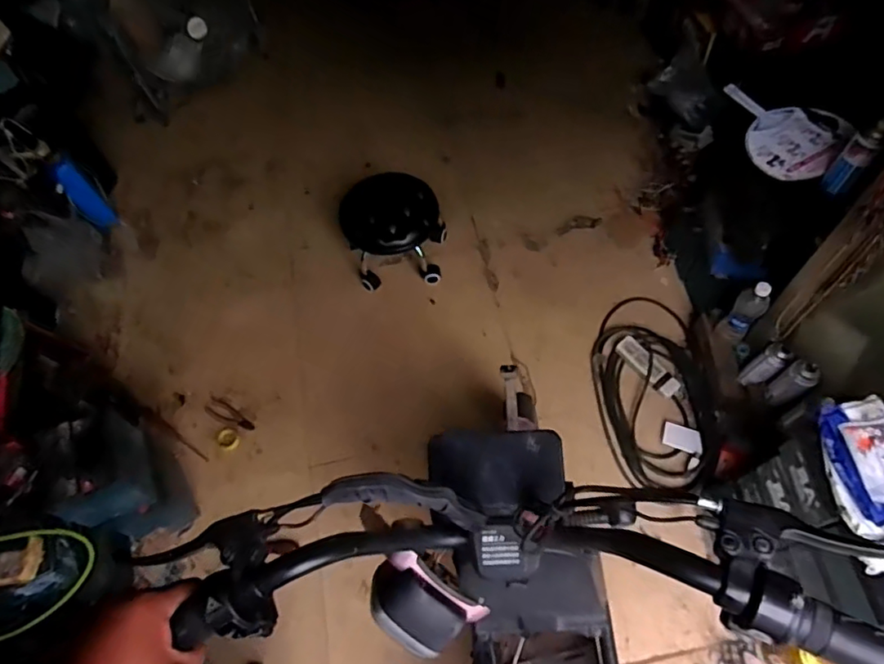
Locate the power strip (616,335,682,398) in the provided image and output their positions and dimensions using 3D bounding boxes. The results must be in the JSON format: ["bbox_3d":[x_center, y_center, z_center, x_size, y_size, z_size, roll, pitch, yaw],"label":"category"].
[{"bbox_3d":[0.561,0.094,1.566,0.059,0.027,0.196,-33,64,-16],"label":"power strip"}]

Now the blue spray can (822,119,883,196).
[{"bbox_3d":[0.825,-0.346,1.151,0.048,0.154,0.058,34,66,20],"label":"blue spray can"}]

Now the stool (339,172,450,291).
[{"bbox_3d":[-0.143,-0.315,1.745,0.300,0.215,0.280,-1,60,2],"label":"stool"}]

